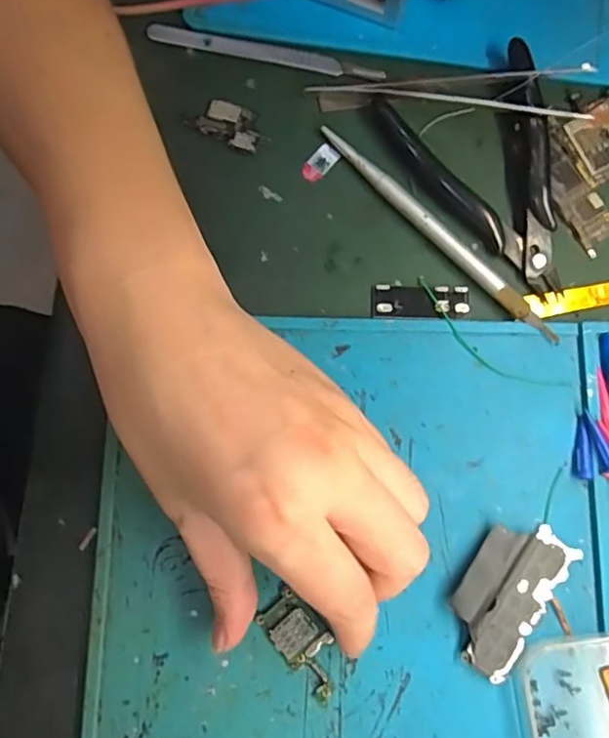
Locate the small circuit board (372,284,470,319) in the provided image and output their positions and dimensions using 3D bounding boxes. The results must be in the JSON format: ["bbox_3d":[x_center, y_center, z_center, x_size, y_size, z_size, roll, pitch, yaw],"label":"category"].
[{"bbox_3d":[0.053,-0.031,0.264,0.043,0.004,0.016,-1,80,1],"label":"small circuit board"}]

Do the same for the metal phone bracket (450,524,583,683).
[{"bbox_3d":[0.082,0.091,0.237,0.035,0.008,0.062,35,82,7],"label":"metal phone bracket"}]

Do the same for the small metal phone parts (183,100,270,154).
[{"bbox_3d":[-0.035,-0.117,0.279,0.037,0.004,0.021,28,81,6],"label":"small metal phone parts"}]

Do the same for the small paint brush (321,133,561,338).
[{"bbox_3d":[0.061,-0.064,0.268,0.011,0.007,0.140,-43,82,-7],"label":"small paint brush"}]

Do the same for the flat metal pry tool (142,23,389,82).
[{"bbox_3d":[-0.019,-0.155,0.286,0.116,0.004,0.009,12,89,1],"label":"flat metal pry tool"}]

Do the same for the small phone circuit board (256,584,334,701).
[{"bbox_3d":[0.000,0.111,0.235,0.019,0.004,0.041,-41,82,-6],"label":"small phone circuit board"}]

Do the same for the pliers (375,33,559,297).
[{"bbox_3d":[0.092,-0.090,0.265,0.074,0.021,0.115,-25,80,-4],"label":"pliers"}]

